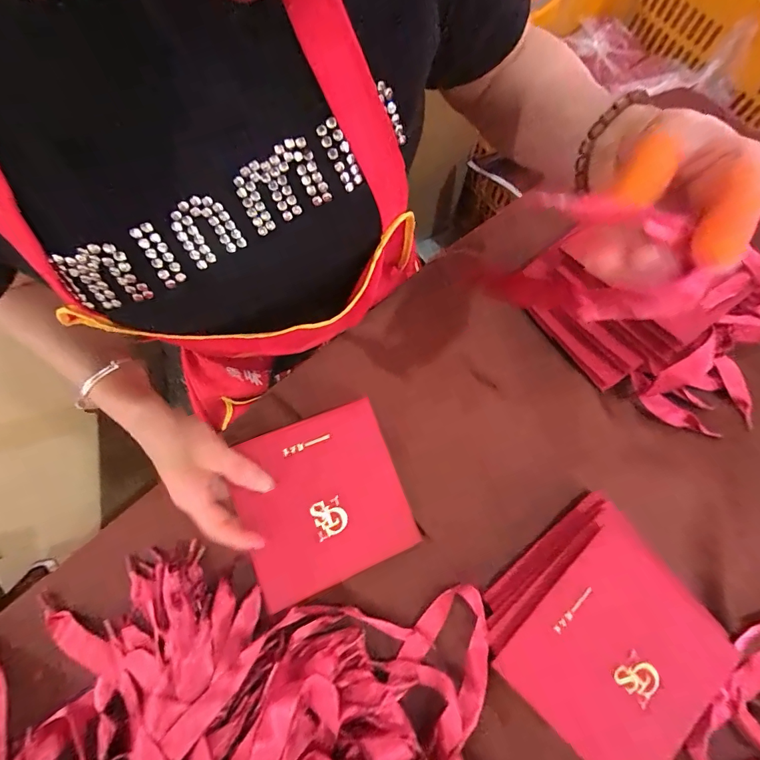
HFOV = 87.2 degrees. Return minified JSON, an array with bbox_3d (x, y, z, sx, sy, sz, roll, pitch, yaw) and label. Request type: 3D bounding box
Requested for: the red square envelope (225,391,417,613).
[{"bbox_3d":[-0.050,0.103,0.348,0.136,0.007,0.137,-19,83,-18],"label":"red square envelope"}]

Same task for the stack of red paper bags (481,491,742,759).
[{"bbox_3d":[0.180,0.200,0.317,0.159,0.040,0.156,-41,78,-10],"label":"stack of red paper bags"}]

